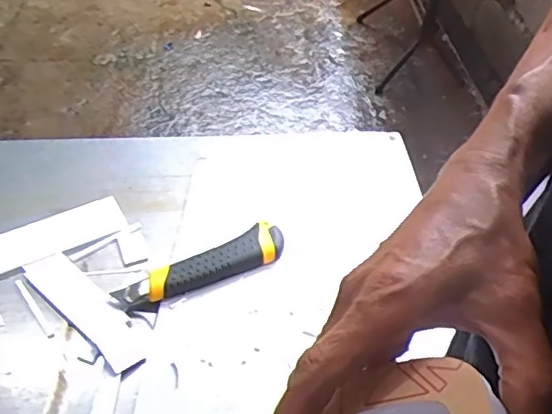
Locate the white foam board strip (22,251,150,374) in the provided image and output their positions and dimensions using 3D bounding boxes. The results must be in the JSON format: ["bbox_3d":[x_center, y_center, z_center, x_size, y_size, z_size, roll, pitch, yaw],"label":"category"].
[{"bbox_3d":[-0.170,0.088,0.528,0.152,0.004,0.038,35,55,27],"label":"white foam board strip"}]

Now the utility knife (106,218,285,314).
[{"bbox_3d":[-0.066,0.057,0.543,0.157,0.022,0.039,-23,52,-21],"label":"utility knife"}]

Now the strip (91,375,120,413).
[{"bbox_3d":[-0.135,0.153,0.462,0.016,0.004,0.043,3,47,2],"label":"strip"}]

